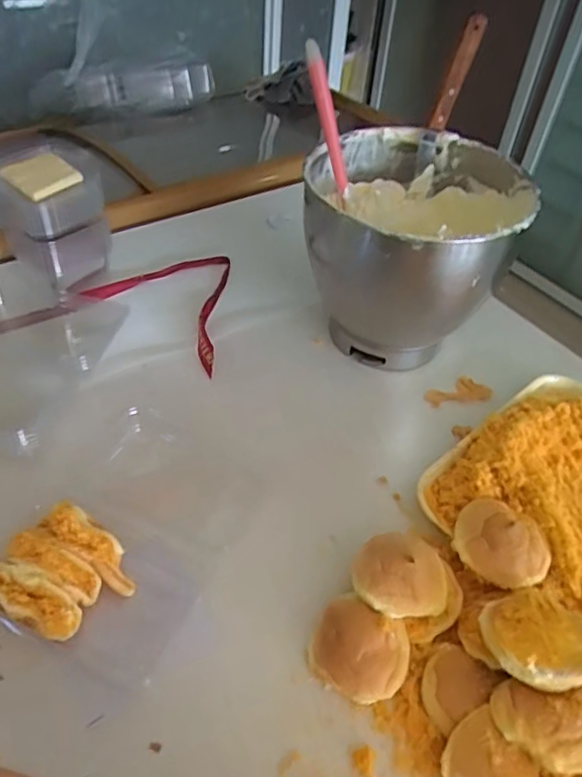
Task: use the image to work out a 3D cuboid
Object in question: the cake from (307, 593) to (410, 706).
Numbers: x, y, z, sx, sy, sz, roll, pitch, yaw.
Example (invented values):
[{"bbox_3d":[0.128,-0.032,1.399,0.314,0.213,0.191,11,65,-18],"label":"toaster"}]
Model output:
[{"bbox_3d":[0.056,0.207,0.468,0.078,0.044,0.070,24,49,17],"label":"cake"}]

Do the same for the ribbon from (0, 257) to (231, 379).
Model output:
[{"bbox_3d":[-0.231,-0.121,0.764,0.294,0.013,0.237,6,46,0],"label":"ribbon"}]

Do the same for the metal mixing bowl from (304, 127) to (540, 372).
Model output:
[{"bbox_3d":[0.130,-0.158,0.706,0.234,0.215,0.241,3,46,-3],"label":"metal mixing bowl"}]

